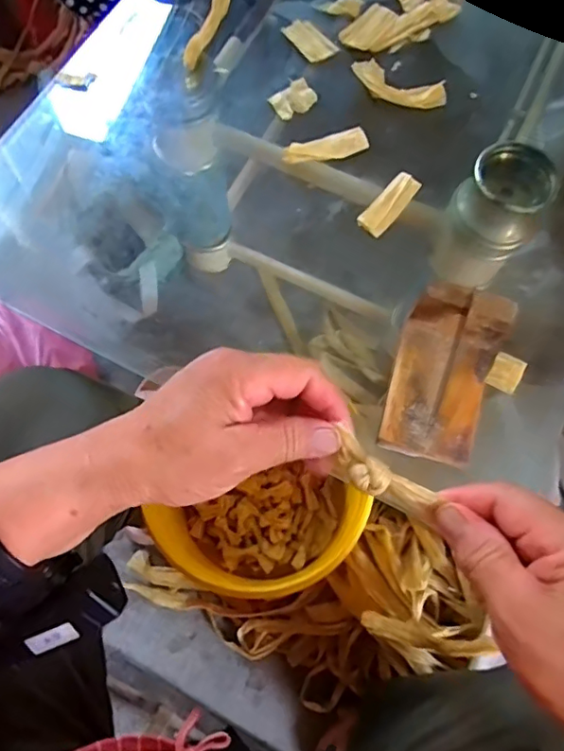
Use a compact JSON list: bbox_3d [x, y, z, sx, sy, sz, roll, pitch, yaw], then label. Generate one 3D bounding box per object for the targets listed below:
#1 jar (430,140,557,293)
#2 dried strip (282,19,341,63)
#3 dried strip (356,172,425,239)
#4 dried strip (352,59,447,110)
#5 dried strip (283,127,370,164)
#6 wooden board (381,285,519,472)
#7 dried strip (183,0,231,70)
[{"bbox_3d":[0.194,-0.144,0.515,0.073,0.130,0.067,0,70,-1],"label":"jar"},{"bbox_3d":[0.025,-0.305,0.499,0.027,0.004,0.053,-36,75,-12],"label":"dried strip"},{"bbox_3d":[0.086,-0.138,0.440,0.023,0.007,0.063,35,74,11],"label":"dried strip"},{"bbox_3d":[0.100,-0.251,0.476,0.084,0.010,0.038,27,72,9],"label":"dried strip"},{"bbox_3d":[0.037,-0.188,0.454,0.074,0.004,0.020,-20,99,-14],"label":"dried strip"},{"bbox_3d":[0.109,0.000,0.361,0.064,0.048,0.104,17,71,5],"label":"wooden board"},{"bbox_3d":[-0.065,-0.317,0.494,0.018,0.014,0.099,17,71,5],"label":"dried strip"}]

